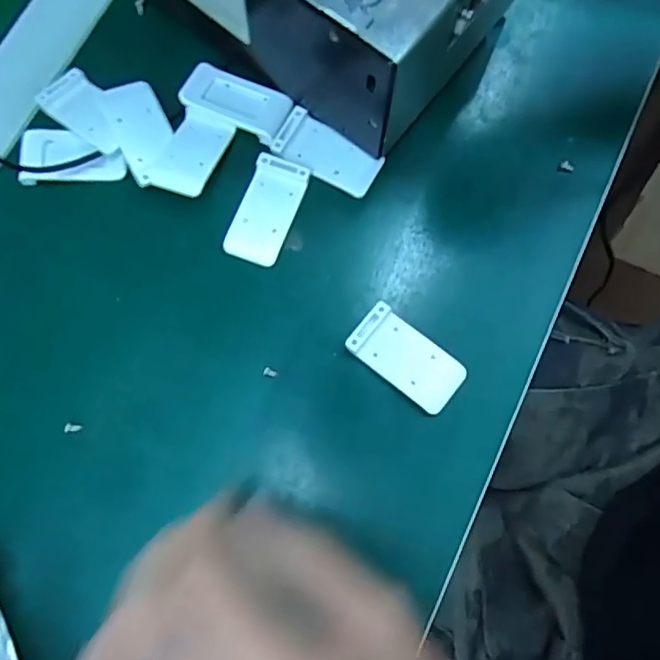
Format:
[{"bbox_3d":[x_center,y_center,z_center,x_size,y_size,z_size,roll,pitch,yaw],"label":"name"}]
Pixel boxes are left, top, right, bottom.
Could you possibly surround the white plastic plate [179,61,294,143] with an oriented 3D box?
[{"bbox_3d":[-0.049,-0.122,0.298,0.056,0.007,0.028,25,78,6],"label":"white plastic plate"}]

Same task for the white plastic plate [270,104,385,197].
[{"bbox_3d":[-0.001,-0.093,0.296,0.055,0.009,0.028,28,79,7],"label":"white plastic plate"}]

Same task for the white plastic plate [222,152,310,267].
[{"bbox_3d":[-0.032,-0.062,0.288,0.028,0.006,0.055,20,78,5],"label":"white plastic plate"}]

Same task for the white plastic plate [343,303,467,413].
[{"bbox_3d":[0.037,0.013,0.271,0.056,0.004,0.028,38,82,6],"label":"white plastic plate"}]

